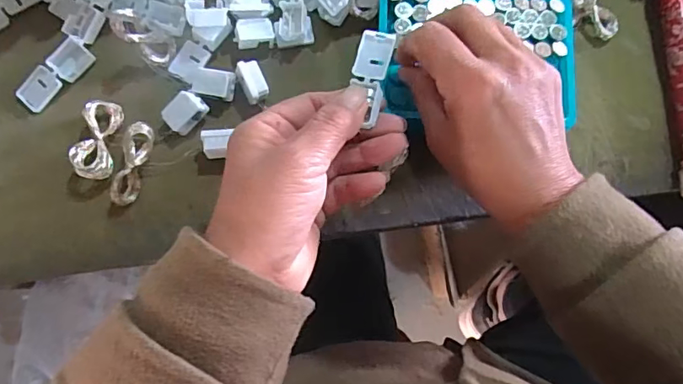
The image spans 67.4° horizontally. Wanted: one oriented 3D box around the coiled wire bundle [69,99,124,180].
[{"bbox_3d":[-0.159,-0.034,0.335,0.021,0.022,0.052,6,81,-3],"label":"coiled wire bundle"}]

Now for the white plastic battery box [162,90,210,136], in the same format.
[{"bbox_3d":[-0.104,-0.053,0.343,0.027,0.016,0.019,-44,87,-8],"label":"white plastic battery box"}]

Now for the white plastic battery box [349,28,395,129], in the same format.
[{"bbox_3d":[0.017,-0.065,0.289,0.022,0.007,0.054,4,78,-2],"label":"white plastic battery box"}]

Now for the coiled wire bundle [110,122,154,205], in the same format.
[{"bbox_3d":[-0.136,-0.019,0.336,0.015,0.016,0.055,12,81,-2],"label":"coiled wire bundle"}]

